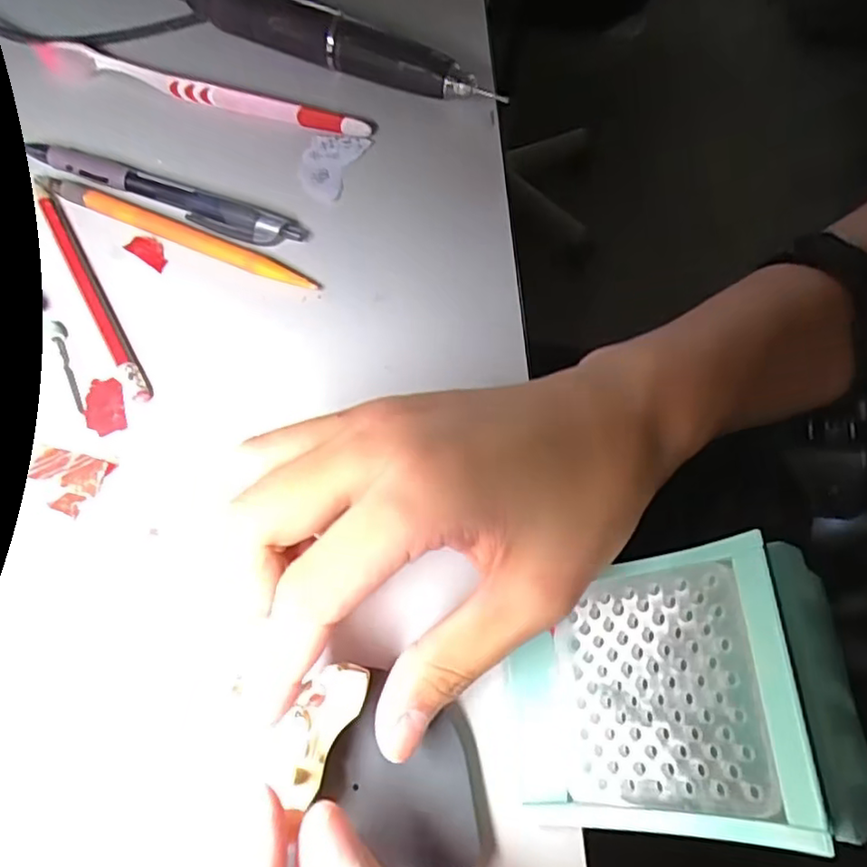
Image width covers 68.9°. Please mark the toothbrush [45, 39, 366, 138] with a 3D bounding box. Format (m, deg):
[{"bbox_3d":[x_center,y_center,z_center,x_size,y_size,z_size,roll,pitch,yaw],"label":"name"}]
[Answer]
[{"bbox_3d":[-0.119,-0.176,0.325,0.177,0.010,0.015,14,65,4],"label":"toothbrush"}]

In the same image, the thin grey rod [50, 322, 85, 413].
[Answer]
[{"bbox_3d":[-0.150,-0.029,0.257,0.006,0.004,0.046,-23,68,-13],"label":"thin grey rod"}]

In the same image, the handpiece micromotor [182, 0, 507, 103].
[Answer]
[{"bbox_3d":[-0.067,-0.211,0.334,0.208,0.027,0.020,24,66,8],"label":"handpiece micromotor"}]

